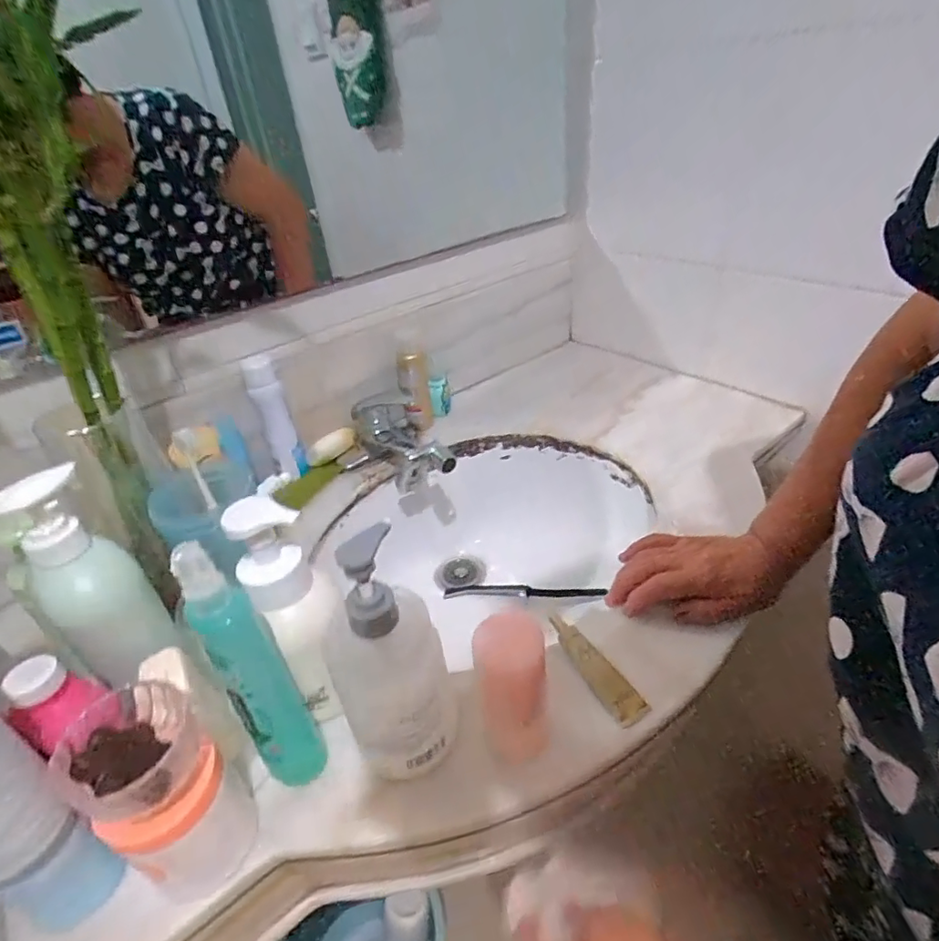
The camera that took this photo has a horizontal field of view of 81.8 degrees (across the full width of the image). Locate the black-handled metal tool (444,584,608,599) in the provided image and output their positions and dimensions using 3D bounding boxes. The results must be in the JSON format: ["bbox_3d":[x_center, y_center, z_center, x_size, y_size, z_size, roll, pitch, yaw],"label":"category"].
[{"bbox_3d":[0.066,0.156,0.703,0.213,0.013,0.027,-6,37,27],"label":"black-handled metal tool"}]

